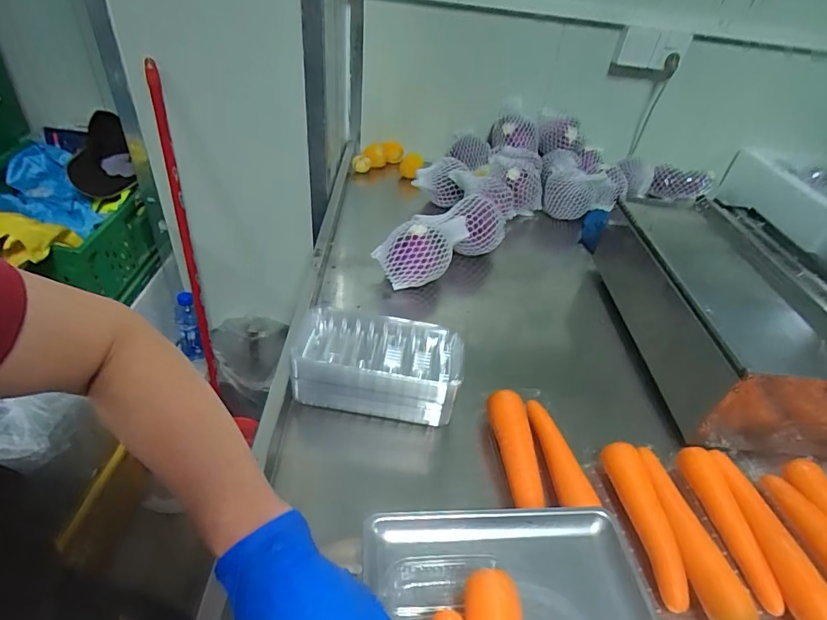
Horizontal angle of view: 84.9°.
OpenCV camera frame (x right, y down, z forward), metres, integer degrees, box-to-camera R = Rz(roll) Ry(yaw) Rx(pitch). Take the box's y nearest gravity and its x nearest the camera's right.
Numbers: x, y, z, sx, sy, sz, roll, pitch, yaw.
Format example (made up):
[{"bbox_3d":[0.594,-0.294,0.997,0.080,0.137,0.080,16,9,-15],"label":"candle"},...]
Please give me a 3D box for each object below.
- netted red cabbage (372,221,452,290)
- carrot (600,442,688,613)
[{"bbox_3d":[0.004,-0.111,0.872,0.134,0.094,0.095,-13,44,-23],"label":"netted red cabbage"},{"bbox_3d":[0.272,0.243,0.531,0.033,0.040,0.175,1,40,-7],"label":"carrot"}]

